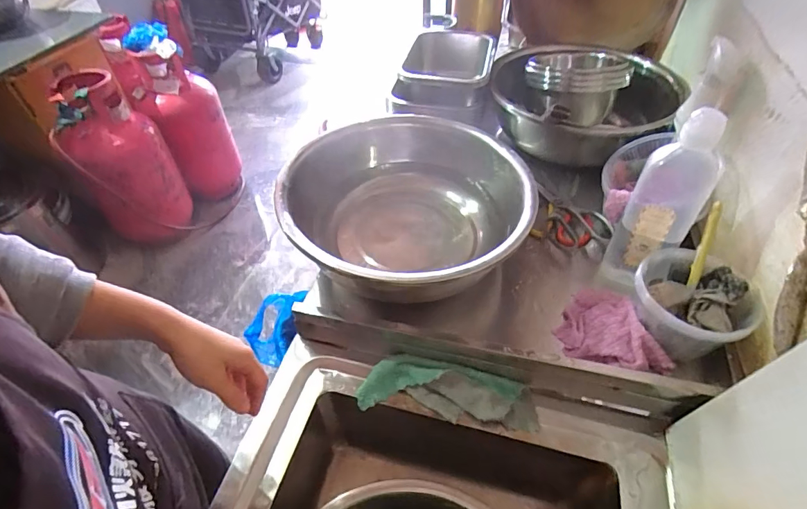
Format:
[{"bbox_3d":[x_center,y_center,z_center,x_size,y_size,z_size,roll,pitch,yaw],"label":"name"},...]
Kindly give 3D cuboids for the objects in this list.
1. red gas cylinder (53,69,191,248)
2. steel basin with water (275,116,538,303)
[{"bbox_3d":[-1.025,-0.310,1.628,0.308,0.646,0.283,-29,53,-23],"label":"red gas cylinder"},{"bbox_3d":[0.002,-0.067,0.711,0.367,0.128,0.379,-1,47,1],"label":"steel basin with water"}]

